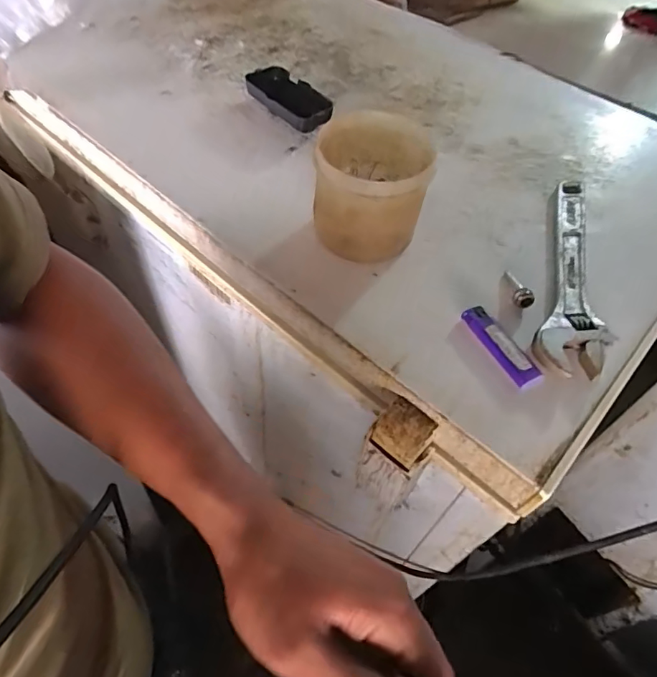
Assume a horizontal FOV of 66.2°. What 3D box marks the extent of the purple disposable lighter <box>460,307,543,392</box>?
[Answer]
[{"bbox_3d":[0.134,0.006,0.391,0.021,0.014,0.076,-23,57,-17],"label":"purple disposable lighter"}]

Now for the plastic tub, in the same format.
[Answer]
[{"bbox_3d":[0.036,-0.124,0.430,0.090,0.091,0.095,12,54,7],"label":"plastic tub"}]

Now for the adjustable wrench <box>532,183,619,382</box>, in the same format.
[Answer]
[{"bbox_3d":[0.219,-0.059,0.440,0.054,0.016,0.230,17,55,11],"label":"adjustable wrench"}]

